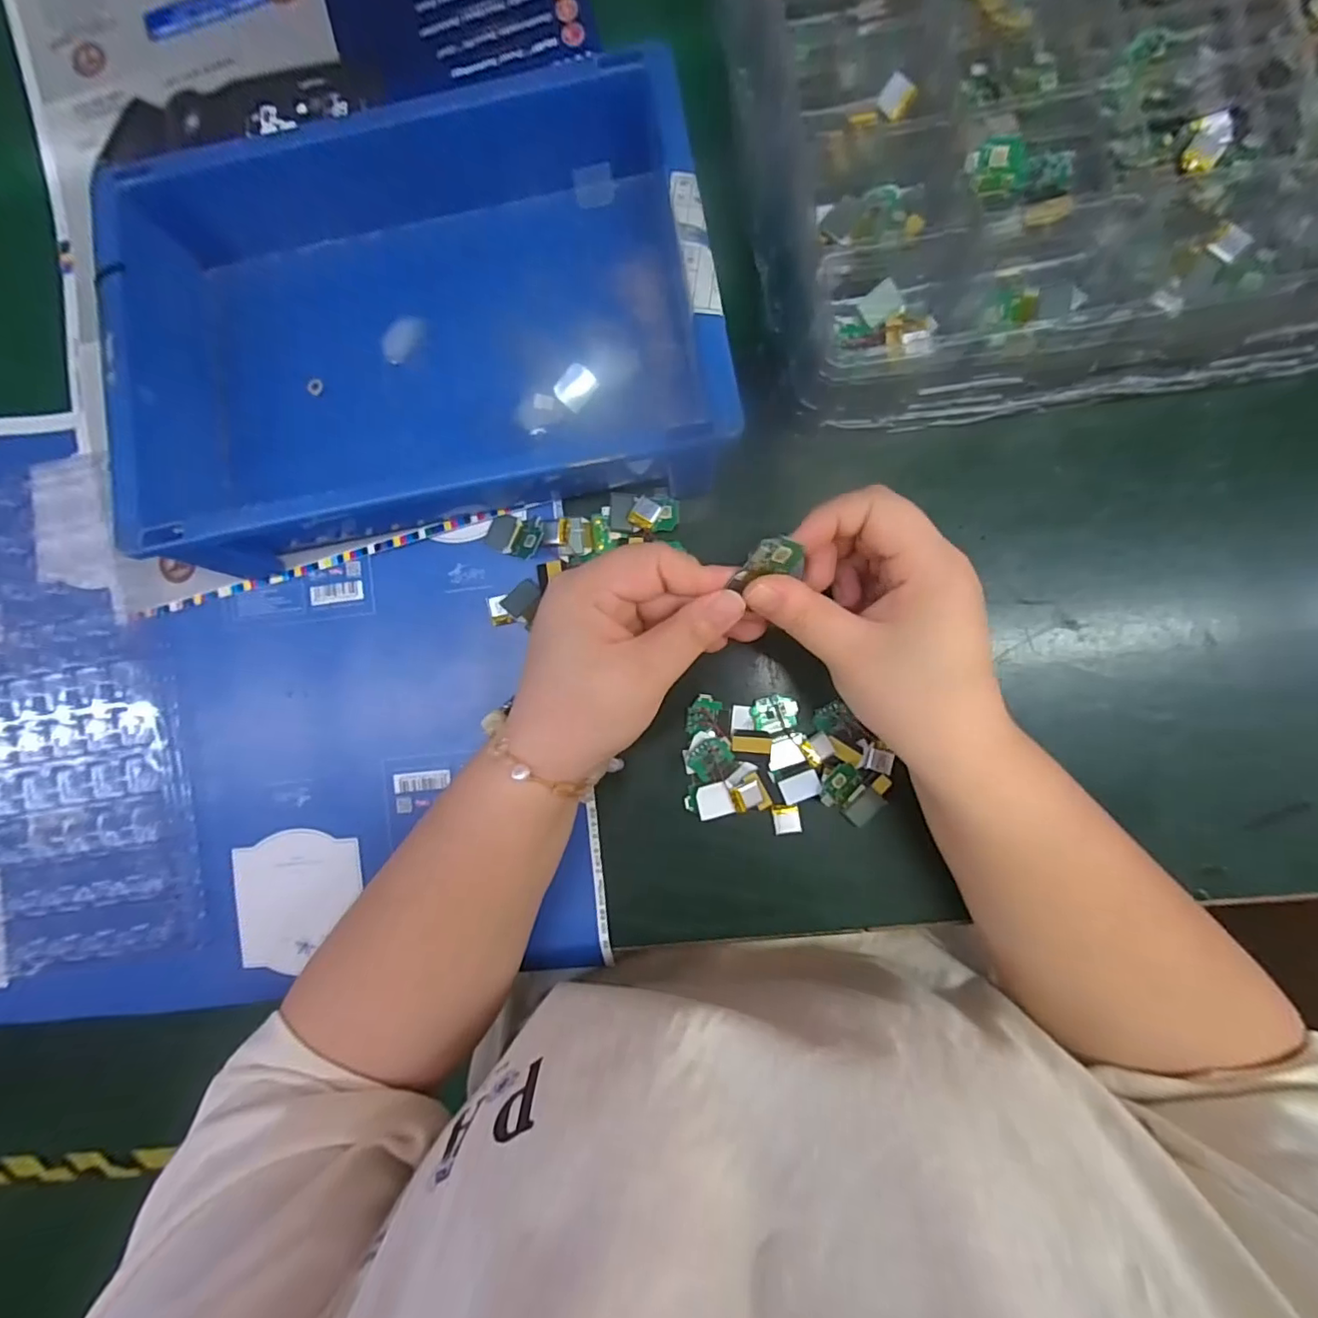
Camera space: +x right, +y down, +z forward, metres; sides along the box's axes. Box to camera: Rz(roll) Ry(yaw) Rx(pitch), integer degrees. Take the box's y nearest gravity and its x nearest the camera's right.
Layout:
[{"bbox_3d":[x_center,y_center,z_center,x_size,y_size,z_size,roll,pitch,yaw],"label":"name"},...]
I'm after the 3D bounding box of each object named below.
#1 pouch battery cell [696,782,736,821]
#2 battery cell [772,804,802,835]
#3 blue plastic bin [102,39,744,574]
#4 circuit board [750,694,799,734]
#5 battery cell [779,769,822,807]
[{"bbox_3d":[0.031,0.078,0.315,0.019,0.011,0.018,-16,86,3],"label":"pouch battery cell"},{"bbox_3d":[0.071,0.089,0.314,0.015,0.004,0.017,-9,86,3],"label":"battery cell"},{"bbox_3d":[-0.122,-0.181,0.307,0.313,0.067,0.218,-10,86,3],"label":"blue plastic bin"},{"bbox_3d":[0.065,0.031,0.315,0.025,0.004,0.021,-11,86,3],"label":"circuit board"},{"bbox_3d":[0.079,0.071,0.313,0.022,0.004,0.014,-20,85,3],"label":"battery cell"}]

